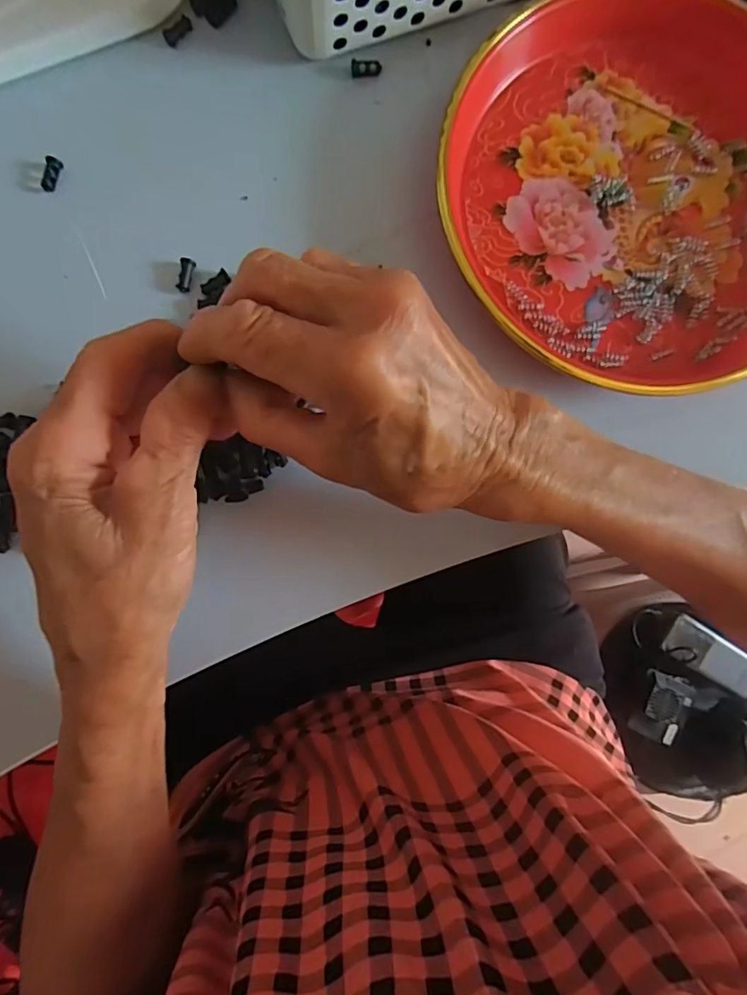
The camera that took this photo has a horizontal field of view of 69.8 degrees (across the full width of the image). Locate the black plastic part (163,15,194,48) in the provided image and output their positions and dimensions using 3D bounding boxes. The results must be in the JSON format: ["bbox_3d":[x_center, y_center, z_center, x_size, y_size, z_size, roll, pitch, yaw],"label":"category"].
[{"bbox_3d":[-0.107,-0.256,0.294,0.017,0.005,0.007,-36,90,-6],"label":"black plastic part"}]

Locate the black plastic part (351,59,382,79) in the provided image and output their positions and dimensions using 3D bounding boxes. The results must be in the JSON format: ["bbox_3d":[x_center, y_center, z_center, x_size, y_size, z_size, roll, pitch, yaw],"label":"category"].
[{"bbox_3d":[-0.004,-0.239,0.298,0.017,0.004,0.007,-3,87,-5],"label":"black plastic part"}]

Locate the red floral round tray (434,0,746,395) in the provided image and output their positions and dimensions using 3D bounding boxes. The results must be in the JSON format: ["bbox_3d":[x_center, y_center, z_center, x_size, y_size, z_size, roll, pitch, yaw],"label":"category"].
[{"bbox_3d":[0.147,-0.167,0.290,0.215,0.029,0.208,0,87,-4],"label":"red floral round tray"}]

